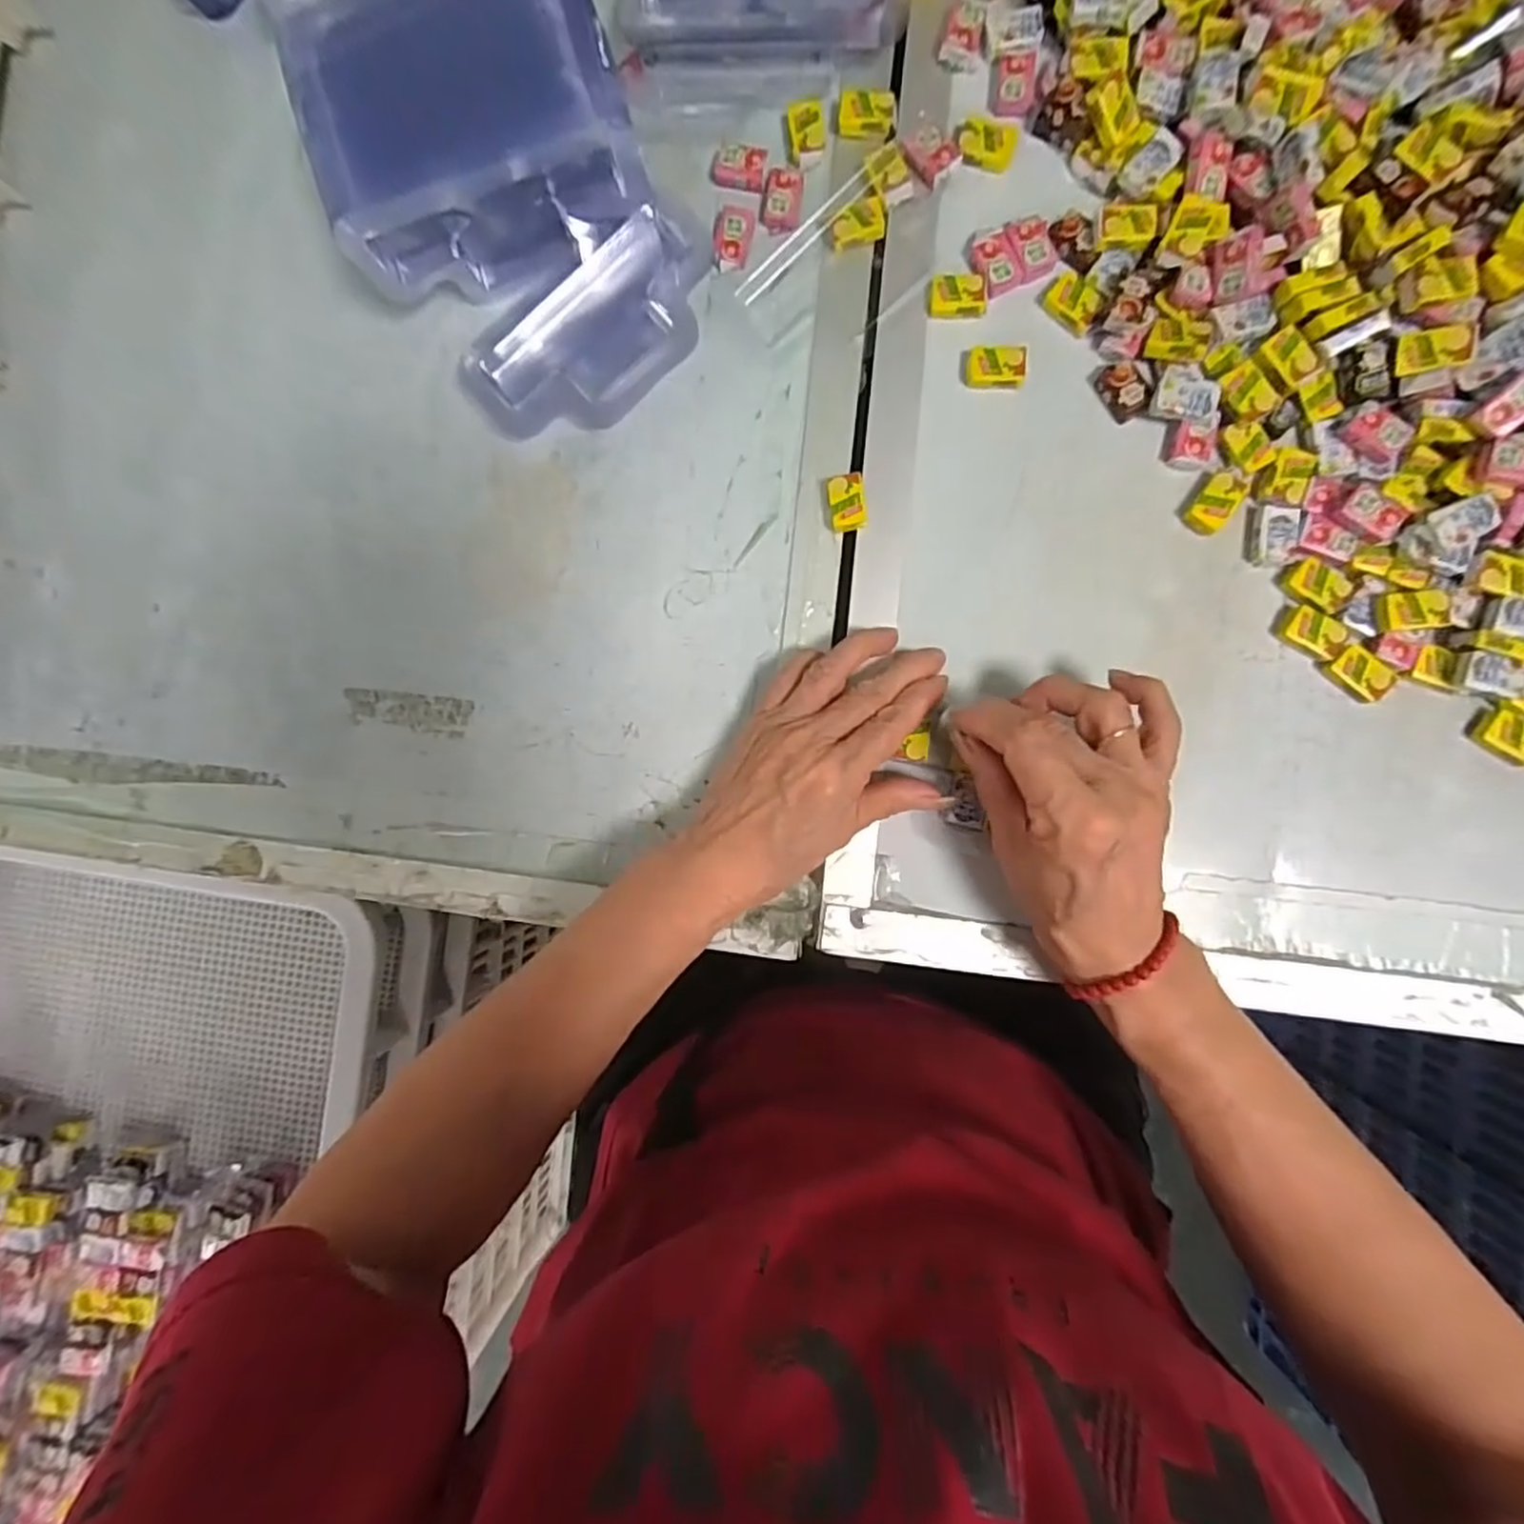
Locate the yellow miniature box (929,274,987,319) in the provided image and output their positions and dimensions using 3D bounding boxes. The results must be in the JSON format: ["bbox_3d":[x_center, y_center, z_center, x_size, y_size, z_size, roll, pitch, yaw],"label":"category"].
[{"bbox_3d":[0.095,-0.225,0.335,0.027,0.006,0.019,3,89,5],"label":"yellow miniature box"}]

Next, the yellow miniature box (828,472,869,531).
[{"bbox_3d":[0.043,-0.128,0.343,0.018,0.008,0.027,-9,88,5],"label":"yellow miniature box"}]

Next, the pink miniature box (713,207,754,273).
[{"bbox_3d":[-0.015,-0.264,0.348,0.017,0.007,0.032,10,90,6],"label":"pink miniature box"}]

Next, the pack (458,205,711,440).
[{"bbox_3d":[-0.087,-0.214,0.353,0.130,0.012,0.068,-37,86,4],"label":"pack"}]

